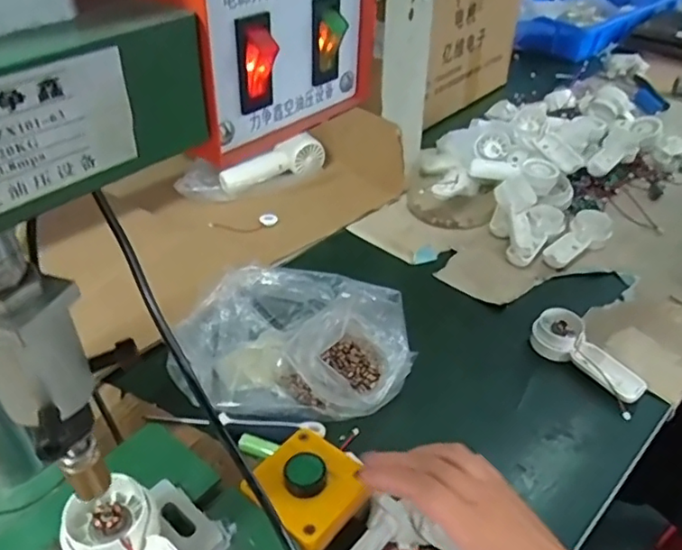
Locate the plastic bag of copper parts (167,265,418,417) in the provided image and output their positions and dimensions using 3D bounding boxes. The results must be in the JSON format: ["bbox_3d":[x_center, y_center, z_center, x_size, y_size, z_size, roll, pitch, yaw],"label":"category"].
[{"bbox_3d":[-0.042,0.056,0.534,0.202,0.067,0.144,4,38,4],"label":"plastic bag of copper parts"}]

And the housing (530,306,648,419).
[{"bbox_3d":[0.231,0.075,0.546,0.044,0.032,0.109,-25,45,-29],"label":"housing"}]

